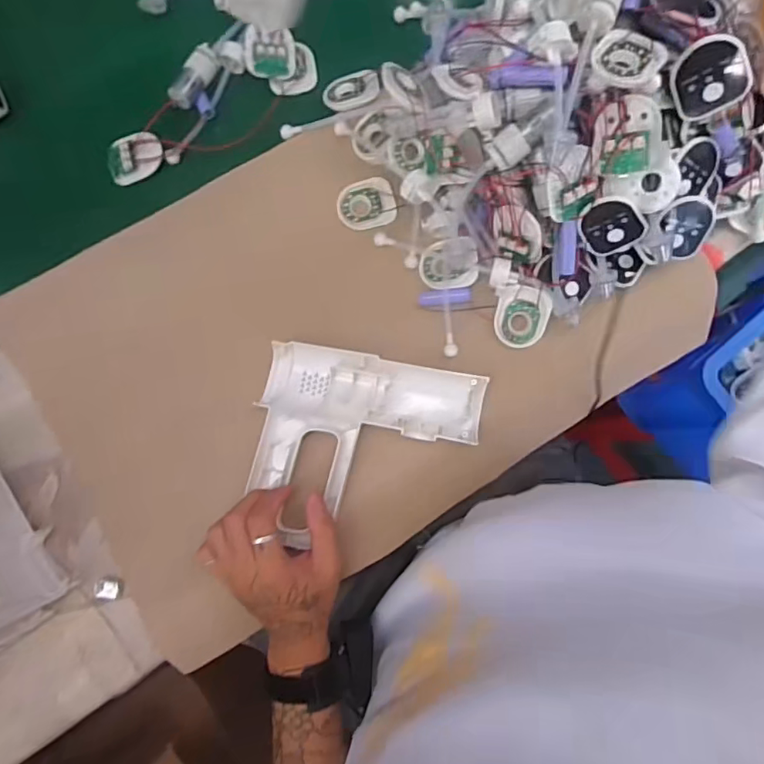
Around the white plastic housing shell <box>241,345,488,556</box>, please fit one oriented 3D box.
[{"bbox_3d":[-0.021,0.063,0.508,0.207,0.037,0.176,11,84,3],"label":"white plastic housing shell"}]

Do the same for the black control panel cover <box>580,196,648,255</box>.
[{"bbox_3d":[0.199,-0.135,0.468,0.046,0.008,0.056,-30,120,35],"label":"black control panel cover"}]

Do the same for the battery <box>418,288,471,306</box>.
[{"bbox_3d":[0.061,-0.082,0.524,0.052,0.011,0.014,-7,83,1],"label":"battery"}]

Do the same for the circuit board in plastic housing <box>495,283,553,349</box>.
[{"bbox_3d":[0.134,-0.062,0.512,0.049,0.010,0.059,9,106,8],"label":"circuit board in plastic housing"}]

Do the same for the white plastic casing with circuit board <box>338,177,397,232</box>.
[{"bbox_3d":[-0.015,-0.181,0.548,0.057,0.013,0.047,-8,83,1],"label":"white plastic casing with circuit board"}]

